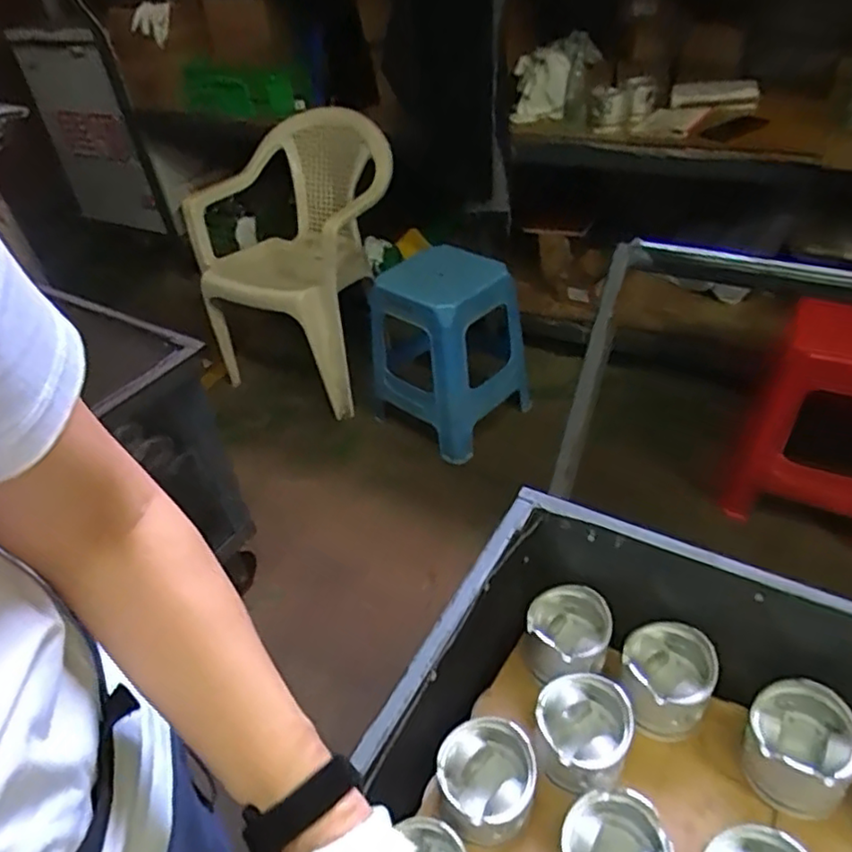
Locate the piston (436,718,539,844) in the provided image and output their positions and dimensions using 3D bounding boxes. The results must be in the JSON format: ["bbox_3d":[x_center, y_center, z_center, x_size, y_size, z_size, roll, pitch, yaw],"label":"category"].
[{"bbox_3d":[0.059,0.350,0.615,0.097,0.080,0.096,-4,40,3],"label":"piston"}]

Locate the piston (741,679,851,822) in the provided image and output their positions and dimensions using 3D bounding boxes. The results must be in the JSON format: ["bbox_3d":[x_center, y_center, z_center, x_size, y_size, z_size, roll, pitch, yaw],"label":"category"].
[{"bbox_3d":[0.368,0.321,0.628,0.097,0.090,0.093,-4,40,3],"label":"piston"}]

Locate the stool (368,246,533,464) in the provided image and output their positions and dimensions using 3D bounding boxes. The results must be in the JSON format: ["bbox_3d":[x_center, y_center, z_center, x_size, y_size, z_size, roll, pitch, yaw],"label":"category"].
[{"bbox_3d":[0.057,-0.232,1.739,0.444,0.406,0.366,27,51,33],"label":"stool"}]

